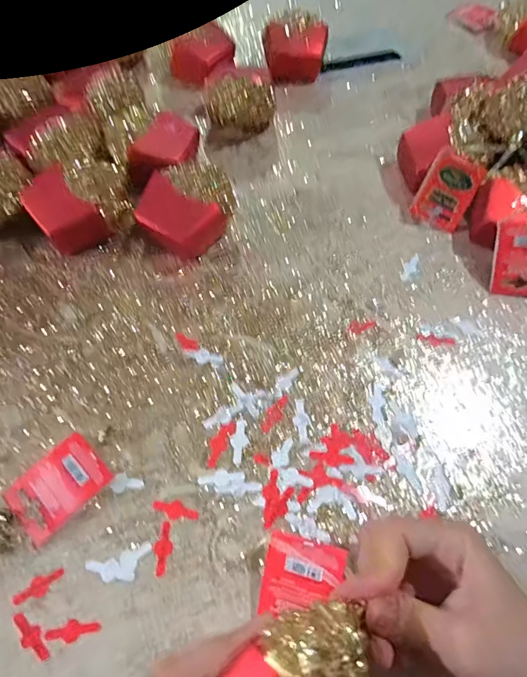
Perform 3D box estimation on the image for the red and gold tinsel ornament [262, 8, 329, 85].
[{"bbox_3d":[0.035,-0.332,0.486,0.071,0.047,0.066,3,62,0],"label":"red and gold tinsel ornament"}]

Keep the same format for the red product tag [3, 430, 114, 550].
[{"bbox_3d":[-0.133,0.096,0.278,0.042,0.004,0.057,41,68,18],"label":"red product tag"}]

